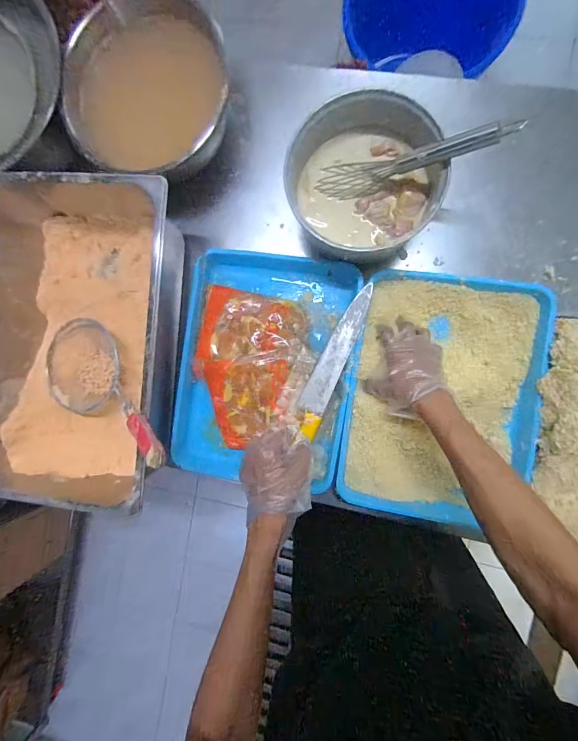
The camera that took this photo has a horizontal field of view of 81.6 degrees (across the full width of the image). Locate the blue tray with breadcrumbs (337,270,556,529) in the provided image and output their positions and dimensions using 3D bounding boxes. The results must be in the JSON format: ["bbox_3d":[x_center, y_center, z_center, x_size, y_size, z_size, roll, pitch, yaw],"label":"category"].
[{"bbox_3d":[0.258,0.048,0.567,0.290,0.049,0.407,10,93,6],"label":"blue tray with breadcrumbs"}]

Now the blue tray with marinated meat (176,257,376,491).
[{"bbox_3d":[-0.038,-0.002,0.615,0.311,0.055,0.416,8,93,7],"label":"blue tray with marinated meat"}]

